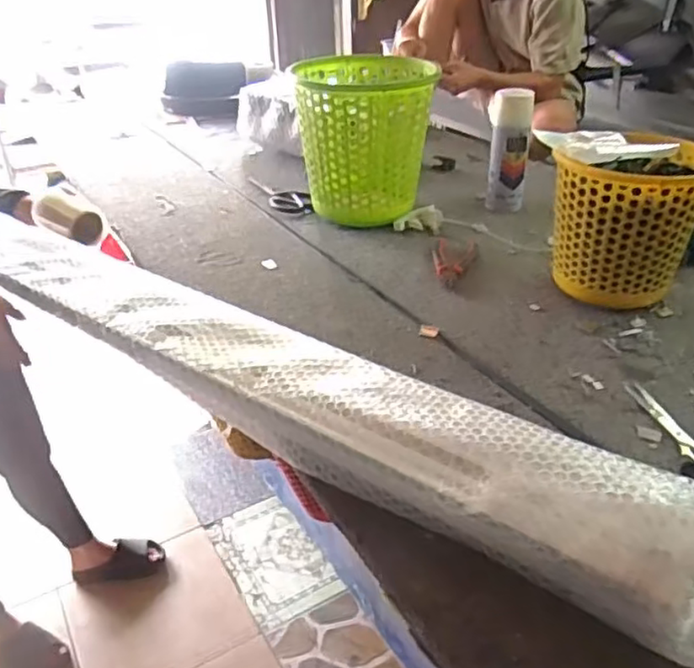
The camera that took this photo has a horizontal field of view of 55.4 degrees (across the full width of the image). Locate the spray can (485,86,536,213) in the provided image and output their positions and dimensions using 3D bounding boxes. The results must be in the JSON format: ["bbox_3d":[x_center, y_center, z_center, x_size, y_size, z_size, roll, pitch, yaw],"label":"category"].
[{"bbox_3d":[0.276,-0.306,1.132,0.070,0.202,0.068,9,33,17],"label":"spray can"}]

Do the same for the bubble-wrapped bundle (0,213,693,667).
[{"bbox_3d":[-0.179,0.020,0.794,1.179,0.084,0.125,19,39,34],"label":"bubble-wrapped bundle"}]

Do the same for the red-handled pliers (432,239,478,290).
[{"bbox_3d":[0.164,-0.111,1.010,0.066,0.010,0.142,4,32,9],"label":"red-handled pliers"}]

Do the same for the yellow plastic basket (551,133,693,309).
[{"bbox_3d":[0.370,-0.138,0.864,0.177,0.190,0.155,19,38,30],"label":"yellow plastic basket"}]

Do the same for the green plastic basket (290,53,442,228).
[{"bbox_3d":[0.033,-0.335,1.159,0.220,0.239,0.219,-6,32,-8],"label":"green plastic basket"}]

